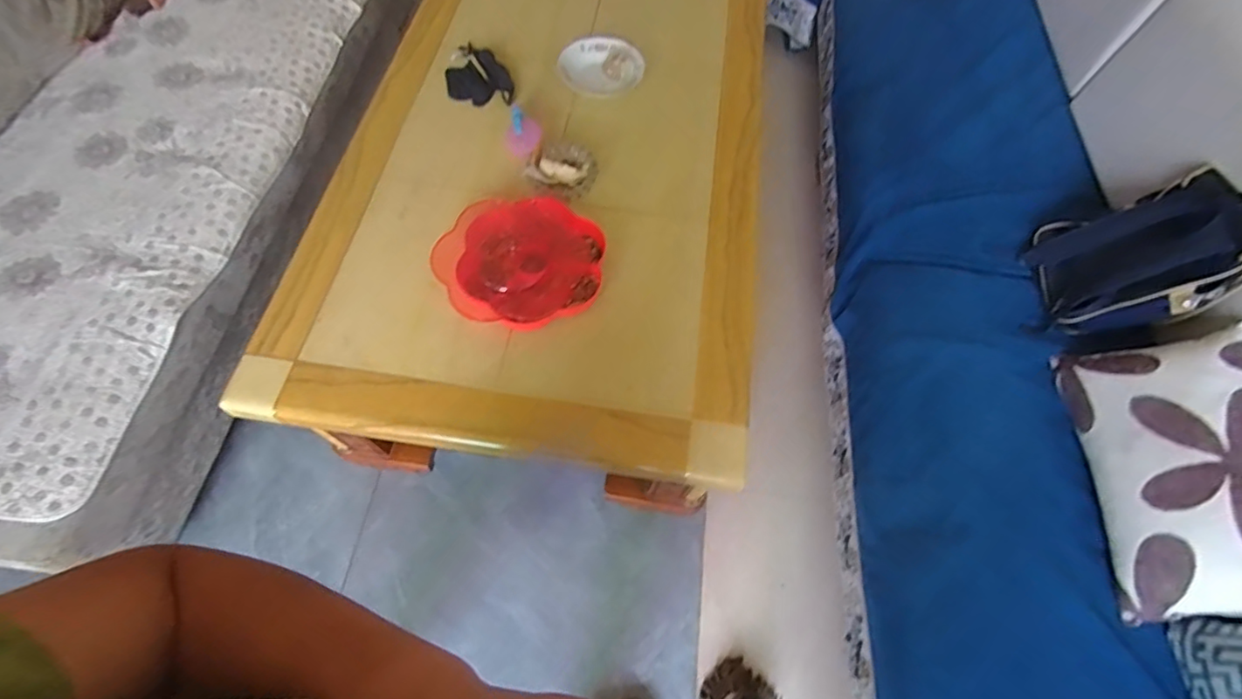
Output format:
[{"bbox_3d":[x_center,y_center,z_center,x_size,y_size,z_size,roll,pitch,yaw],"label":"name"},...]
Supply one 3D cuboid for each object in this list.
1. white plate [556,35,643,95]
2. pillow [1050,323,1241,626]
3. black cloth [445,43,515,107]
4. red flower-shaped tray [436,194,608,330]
[{"bbox_3d":[-0.047,-0.661,1.281,0.185,0.020,0.188,1,63,-2],"label":"white plate"},{"bbox_3d":[0.925,0.187,0.915,0.120,0.253,0.470,22,59,-34],"label":"pillow"},{"bbox_3d":[-0.323,-0.637,1.259,0.144,0.024,0.196,-6,64,-6],"label":"black cloth"},{"bbox_3d":[-0.185,-0.168,1.027,0.294,0.041,0.267,3,63,-1],"label":"red flower-shaped tray"}]

